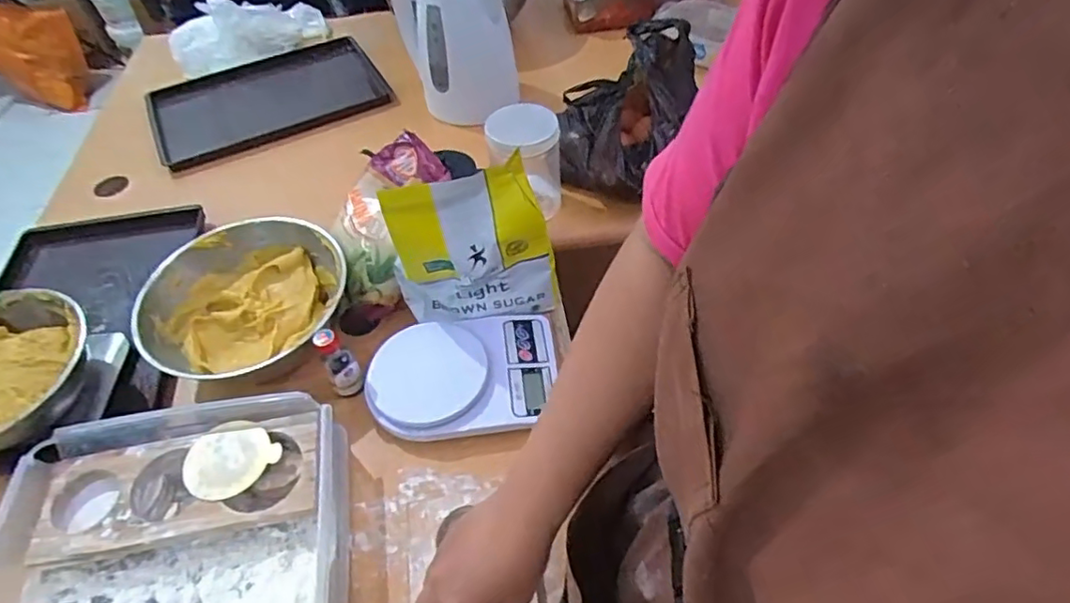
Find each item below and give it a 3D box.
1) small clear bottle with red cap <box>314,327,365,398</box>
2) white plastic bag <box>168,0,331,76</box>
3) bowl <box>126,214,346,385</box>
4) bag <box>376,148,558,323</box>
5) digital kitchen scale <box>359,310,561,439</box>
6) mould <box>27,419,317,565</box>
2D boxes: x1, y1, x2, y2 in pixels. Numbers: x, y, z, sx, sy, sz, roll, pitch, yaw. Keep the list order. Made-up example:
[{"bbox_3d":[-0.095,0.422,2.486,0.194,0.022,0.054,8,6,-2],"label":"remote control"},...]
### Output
[{"bbox_3d":[-0.204,0.067,0.643,0.032,0.091,0.034,-2,50,2],"label":"small clear bottle with red cap"},{"bbox_3d":[-0.538,-0.517,1.154,0.280,0.089,0.117,-24,52,-16],"label":"white plastic bag"},{"bbox_3d":[-0.326,0.000,0.694,0.179,0.073,0.217,16,53,17],"label":"bowl"},{"bbox_3d":[-0.065,-0.046,0.656,0.168,0.201,0.051,-13,48,-6],"label":"bag"},{"bbox_3d":[-0.076,0.074,0.652,0.194,0.029,0.137,-9,50,-4],"label":"digital kitchen scale"},{"bbox_3d":[-0.327,0.176,0.580,0.248,0.034,0.096,-10,50,-4],"label":"mould"}]

